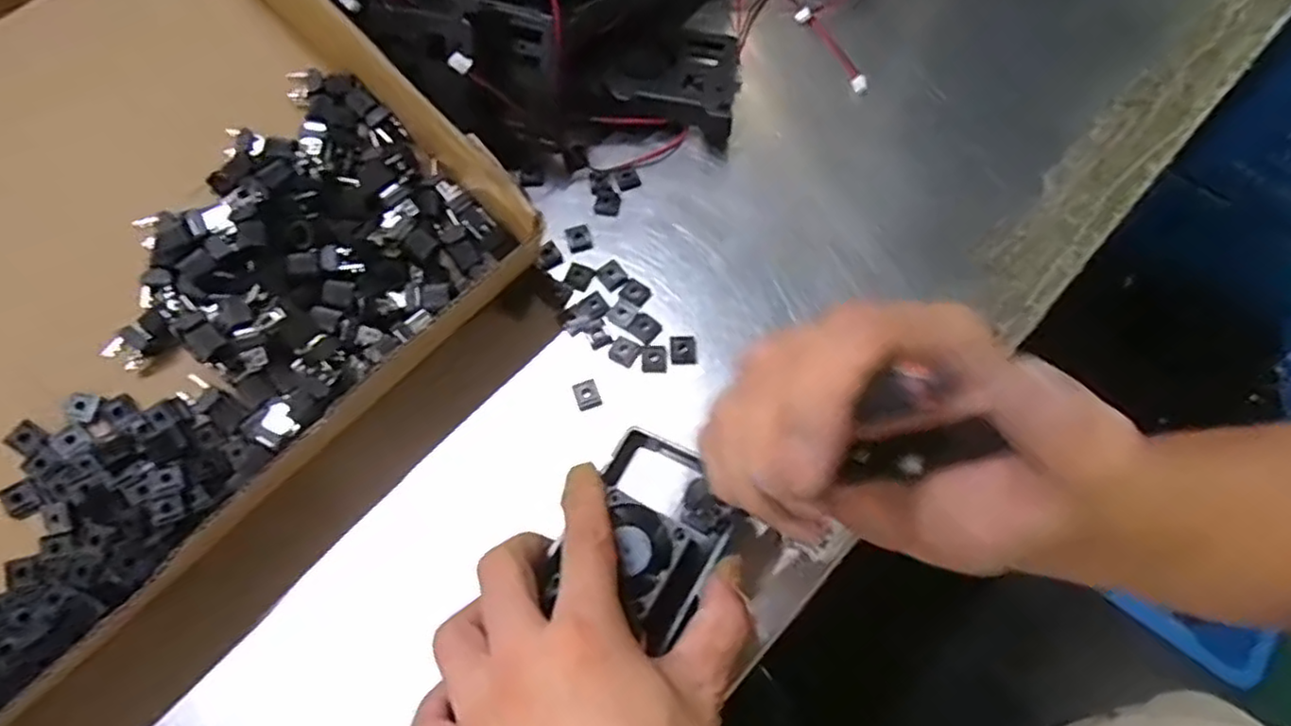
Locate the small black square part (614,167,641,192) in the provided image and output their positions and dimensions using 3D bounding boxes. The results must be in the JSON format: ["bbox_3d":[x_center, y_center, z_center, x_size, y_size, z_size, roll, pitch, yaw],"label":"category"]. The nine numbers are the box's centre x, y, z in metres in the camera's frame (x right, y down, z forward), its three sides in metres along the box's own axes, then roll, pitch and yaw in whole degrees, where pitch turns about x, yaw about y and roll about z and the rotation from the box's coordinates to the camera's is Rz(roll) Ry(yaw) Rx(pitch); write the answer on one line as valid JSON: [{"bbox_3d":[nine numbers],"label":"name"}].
[{"bbox_3d":[-0.010,-0.104,0.391,0.014,0.004,0.014,-22,68,-7],"label":"small black square part"}]

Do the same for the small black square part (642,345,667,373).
[{"bbox_3d":[0.005,-0.001,0.347,0.012,0.006,0.013,0,67,2],"label":"small black square part"}]

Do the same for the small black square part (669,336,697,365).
[{"bbox_3d":[0.019,-0.006,0.347,0.013,0.007,0.014,-4,67,0],"label":"small black square part"}]

